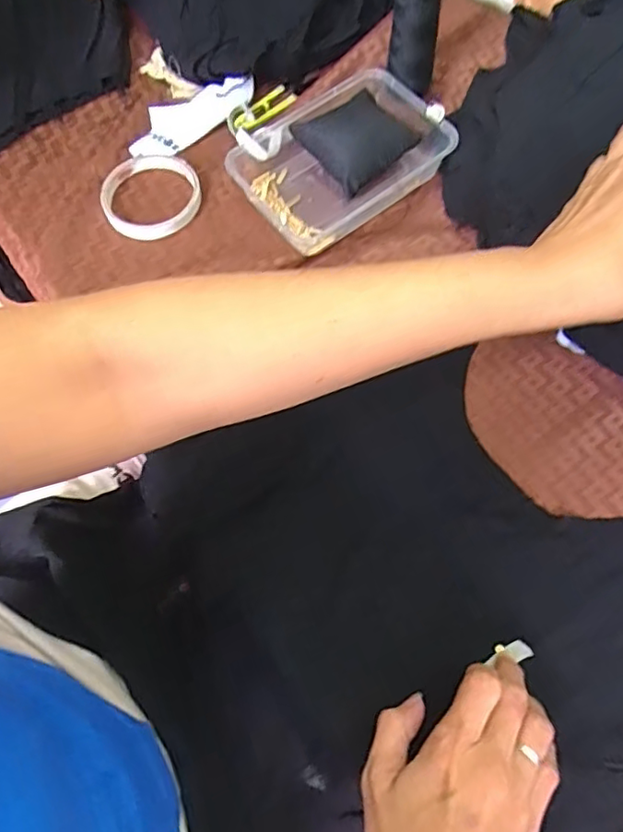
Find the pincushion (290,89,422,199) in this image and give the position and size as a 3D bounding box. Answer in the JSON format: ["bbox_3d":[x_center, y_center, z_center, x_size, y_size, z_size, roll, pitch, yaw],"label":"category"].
[{"bbox_3d":[0.037,-0.239,0.507,0.079,0.033,0.078,-36,72,-12],"label":"pincushion"}]

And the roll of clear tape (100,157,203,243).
[{"bbox_3d":[-0.141,-0.196,0.507,0.084,0.015,0.087,0,68,1],"label":"roll of clear tape"}]

